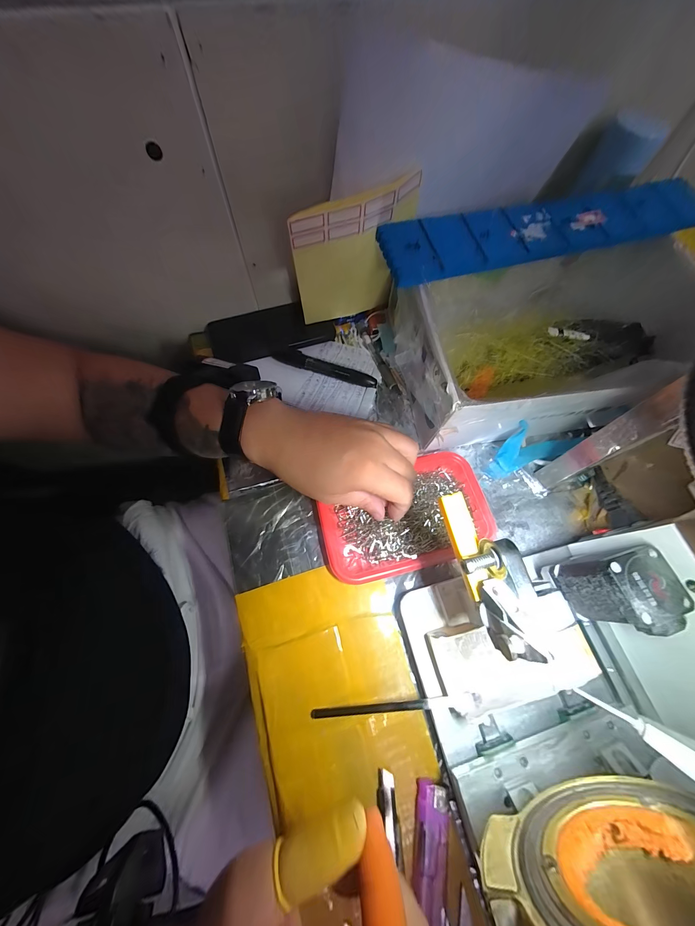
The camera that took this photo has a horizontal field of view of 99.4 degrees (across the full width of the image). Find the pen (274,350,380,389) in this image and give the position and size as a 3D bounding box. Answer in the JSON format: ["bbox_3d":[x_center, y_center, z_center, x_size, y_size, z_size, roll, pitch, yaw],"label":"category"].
[{"bbox_3d":[-0.030,-0.121,0.373,0.139,0.016,0.020,22,68,7],"label":"pen"}]

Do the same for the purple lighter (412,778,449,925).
[{"bbox_3d":[0.058,0.275,0.208,0.023,0.010,0.074,11,67,2],"label":"purple lighter"}]

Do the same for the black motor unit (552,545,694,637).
[{"bbox_3d":[0.194,0.093,0.212,0.050,0.054,0.056,-11,67,-6],"label":"black motor unit"}]

